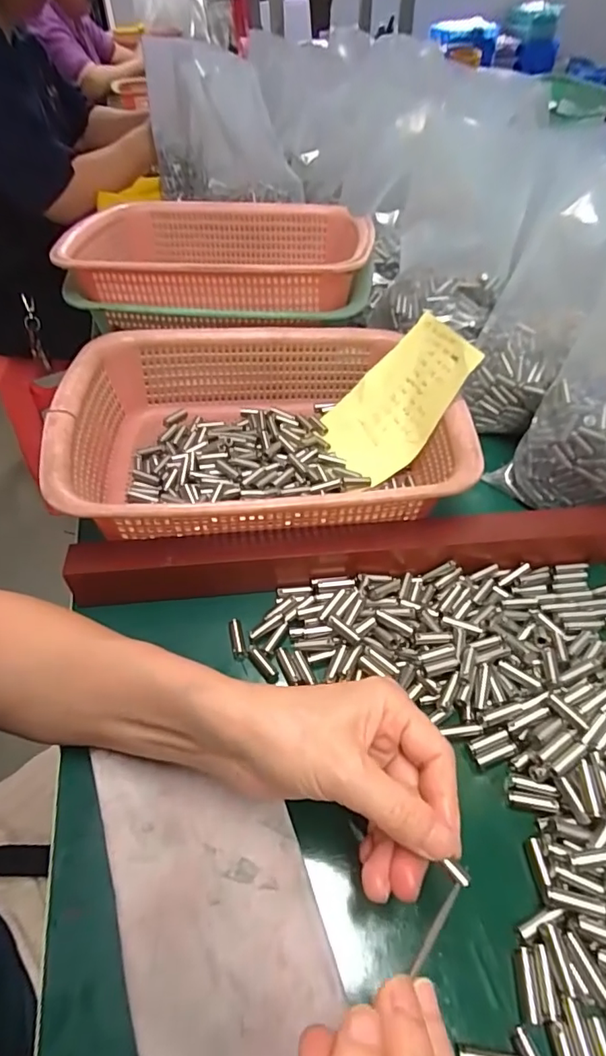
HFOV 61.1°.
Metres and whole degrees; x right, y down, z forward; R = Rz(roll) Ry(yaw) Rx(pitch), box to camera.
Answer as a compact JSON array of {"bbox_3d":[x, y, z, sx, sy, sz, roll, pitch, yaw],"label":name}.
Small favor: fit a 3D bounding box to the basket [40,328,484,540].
[{"bbox_3d":[-0.030,-0.078,0.411,0.286,0.086,0.225,-7,49,-4],"label":"basket"}]

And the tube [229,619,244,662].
[{"bbox_3d":[-0.043,0.072,0.330,0.008,0.005,0.028,-10,49,-7],"label":"tube"}]

